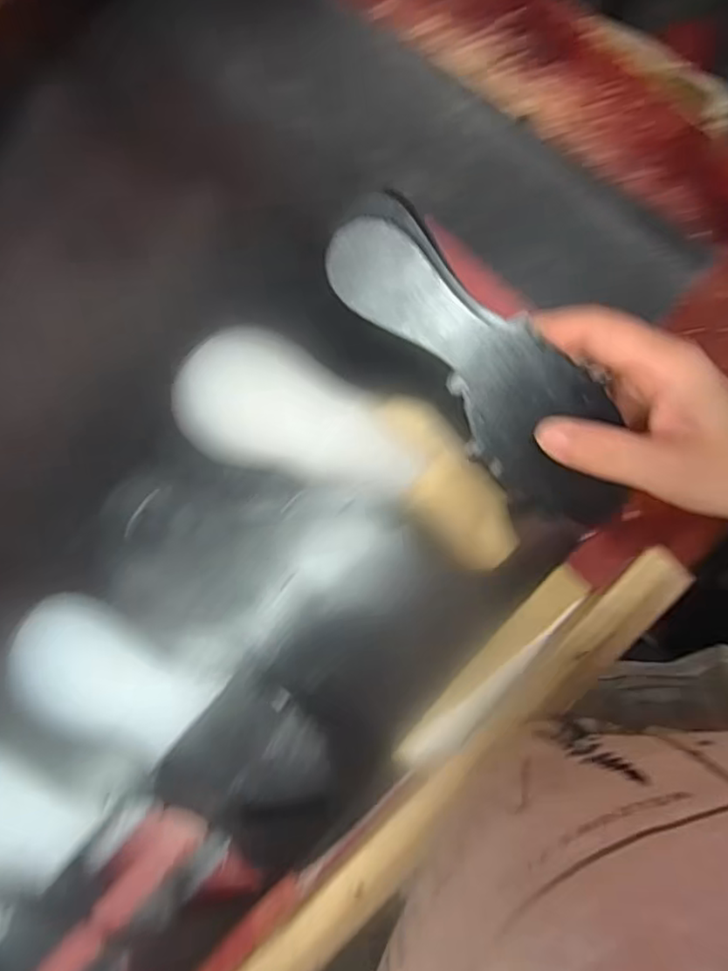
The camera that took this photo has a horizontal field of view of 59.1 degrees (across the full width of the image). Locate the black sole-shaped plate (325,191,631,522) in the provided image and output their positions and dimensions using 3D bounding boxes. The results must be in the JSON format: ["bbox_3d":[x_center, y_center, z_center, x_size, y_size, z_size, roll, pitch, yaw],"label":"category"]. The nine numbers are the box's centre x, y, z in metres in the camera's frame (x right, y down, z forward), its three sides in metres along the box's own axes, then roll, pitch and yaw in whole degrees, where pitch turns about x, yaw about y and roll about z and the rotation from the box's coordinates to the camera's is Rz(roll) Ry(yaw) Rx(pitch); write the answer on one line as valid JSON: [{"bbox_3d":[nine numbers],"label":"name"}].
[{"bbox_3d":[0.051,-0.051,0.281,0.164,0.013,0.055,42,111,-2],"label":"black sole-shaped plate"}]

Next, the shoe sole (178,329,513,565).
[{"bbox_3d":[-0.005,-0.023,0.379,0.215,0.023,0.072,26,88,-7],"label":"shoe sole"}]

